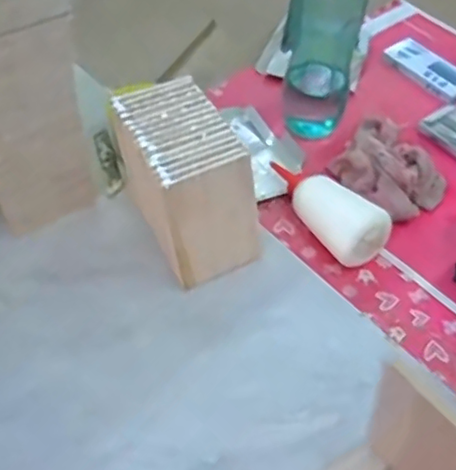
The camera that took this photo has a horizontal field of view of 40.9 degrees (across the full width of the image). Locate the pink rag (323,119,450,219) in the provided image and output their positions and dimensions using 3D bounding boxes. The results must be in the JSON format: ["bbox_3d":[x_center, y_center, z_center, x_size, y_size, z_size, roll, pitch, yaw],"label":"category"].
[{"bbox_3d":[0.182,-0.081,0.697,0.108,0.033,0.138,-29,58,-26],"label":"pink rag"}]

